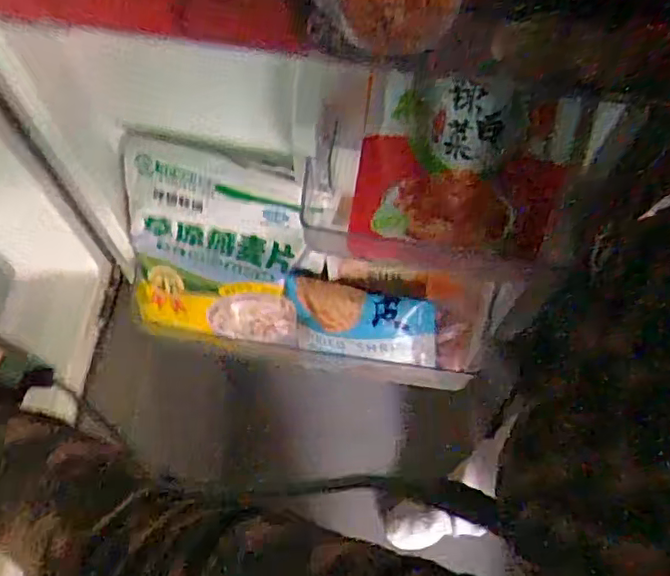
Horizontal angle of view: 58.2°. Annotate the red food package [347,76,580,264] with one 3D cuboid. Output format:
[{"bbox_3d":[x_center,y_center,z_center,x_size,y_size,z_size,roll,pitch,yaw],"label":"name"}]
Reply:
[{"bbox_3d":[0.085,-0.077,0.417,0.139,0.124,0.030,6,35,2],"label":"red food package"}]

